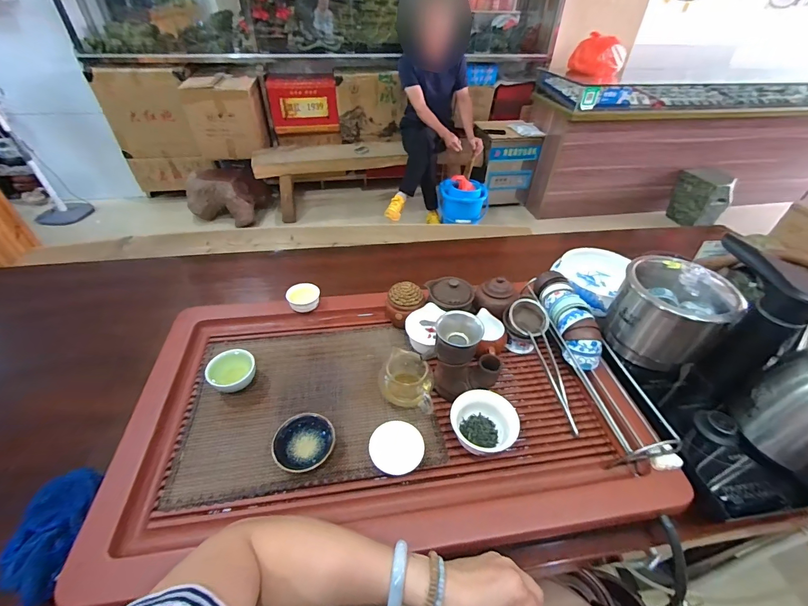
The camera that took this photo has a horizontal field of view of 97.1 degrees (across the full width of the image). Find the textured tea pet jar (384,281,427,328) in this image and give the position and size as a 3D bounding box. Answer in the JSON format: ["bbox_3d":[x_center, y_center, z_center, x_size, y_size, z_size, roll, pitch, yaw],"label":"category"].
[{"bbox_3d":[0.001,0.014,0.684,0.072,0.085,0.069,1,42,-1],"label":"textured tea pet jar"}]

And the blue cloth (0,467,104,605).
[{"bbox_3d":[-0.440,0.283,0.446,0.090,0.034,0.138,2,42,1],"label":"blue cloth"}]

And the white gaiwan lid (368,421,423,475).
[{"bbox_3d":[-0.009,0.209,0.511,0.073,0.033,0.071,10,42,10],"label":"white gaiwan lid"}]

